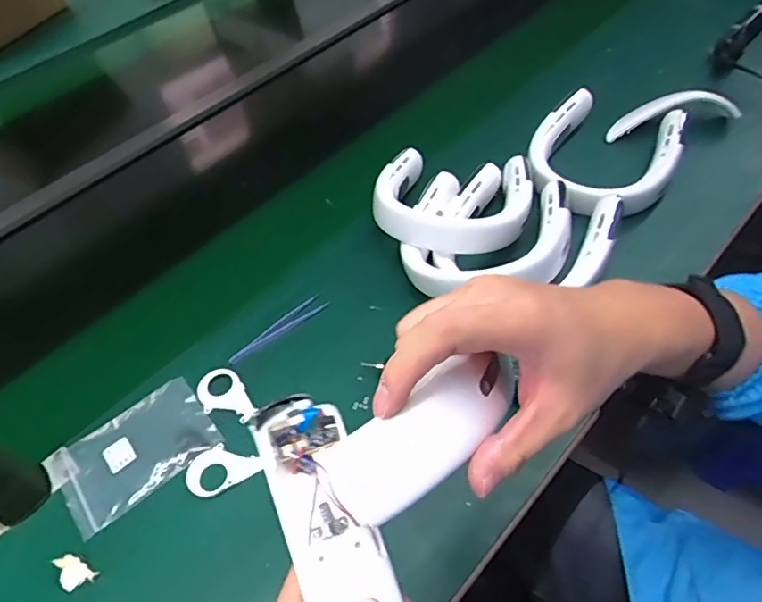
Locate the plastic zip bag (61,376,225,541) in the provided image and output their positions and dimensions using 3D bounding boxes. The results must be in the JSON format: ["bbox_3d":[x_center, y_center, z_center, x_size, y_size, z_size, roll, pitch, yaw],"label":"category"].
[{"bbox_3d":[-0.247,0.149,0.558,0.147,0.007,0.102,-34,55,-19],"label":"plastic zip bag"}]

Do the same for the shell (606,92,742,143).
[{"bbox_3d":[0.414,-0.275,0.791,0.173,0.042,0.059,-6,51,0],"label":"shell"}]

